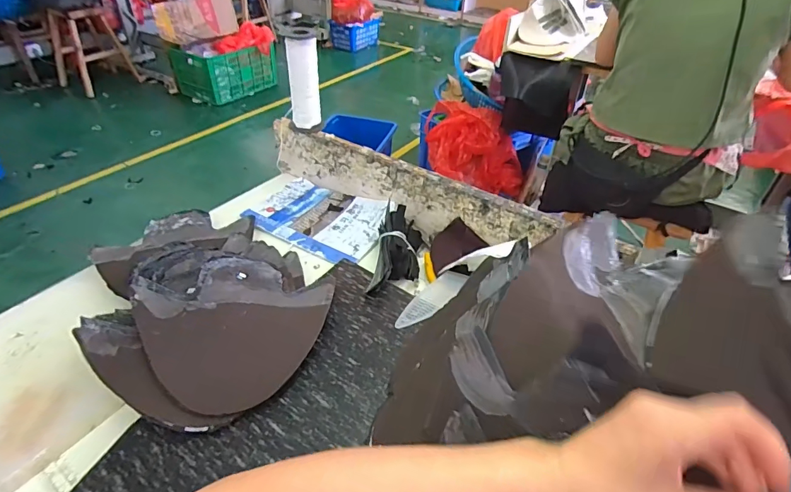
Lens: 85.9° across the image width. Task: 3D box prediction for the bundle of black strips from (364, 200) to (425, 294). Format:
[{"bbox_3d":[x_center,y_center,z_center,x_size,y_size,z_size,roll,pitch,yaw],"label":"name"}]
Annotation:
[{"bbox_3d":[0.003,0.006,0.561,0.060,0.049,0.149,7,39,4],"label":"bundle of black strips"}]

